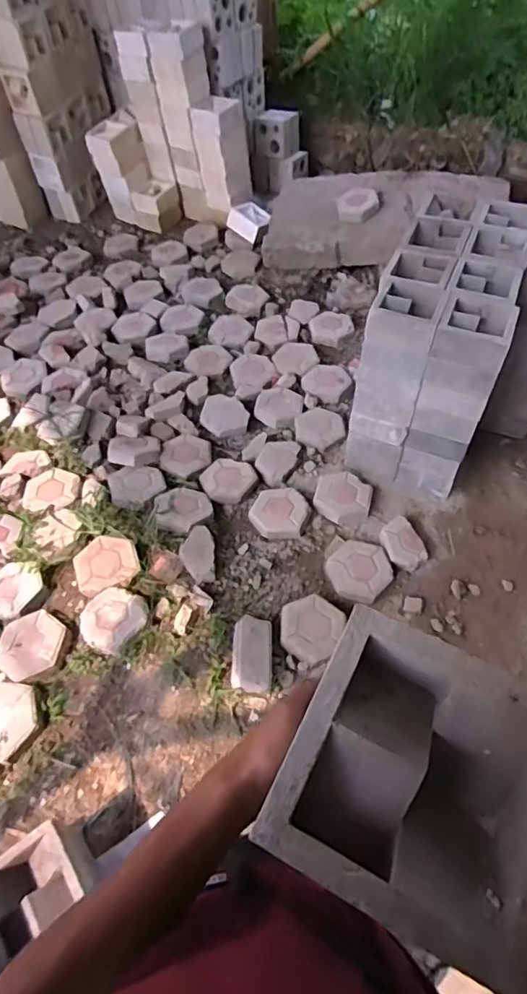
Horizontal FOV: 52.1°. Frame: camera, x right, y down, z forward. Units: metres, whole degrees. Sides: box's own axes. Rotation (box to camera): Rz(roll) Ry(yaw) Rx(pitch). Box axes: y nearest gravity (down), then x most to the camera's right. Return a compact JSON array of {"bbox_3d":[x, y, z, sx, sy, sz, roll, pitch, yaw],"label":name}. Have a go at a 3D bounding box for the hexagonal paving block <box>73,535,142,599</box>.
[{"bbox_3d":[-0.511,0.214,1.757,0.194,0.043,0.197,-18,54,-10],"label":"hexagonal paving block"}]

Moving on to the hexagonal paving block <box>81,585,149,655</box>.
[{"bbox_3d":[-0.463,0.368,1.653,0.191,0.054,0.204,-37,59,-22],"label":"hexagonal paving block"}]

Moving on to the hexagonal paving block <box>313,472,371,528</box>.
[{"bbox_3d":[0.291,0.007,1.978,0.199,0.059,0.213,12,52,9],"label":"hexagonal paving block"}]

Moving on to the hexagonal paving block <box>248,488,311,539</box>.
[{"bbox_3d":[0.058,0.059,1.949,0.202,0.047,0.212,13,60,14],"label":"hexagonal paving block"}]

